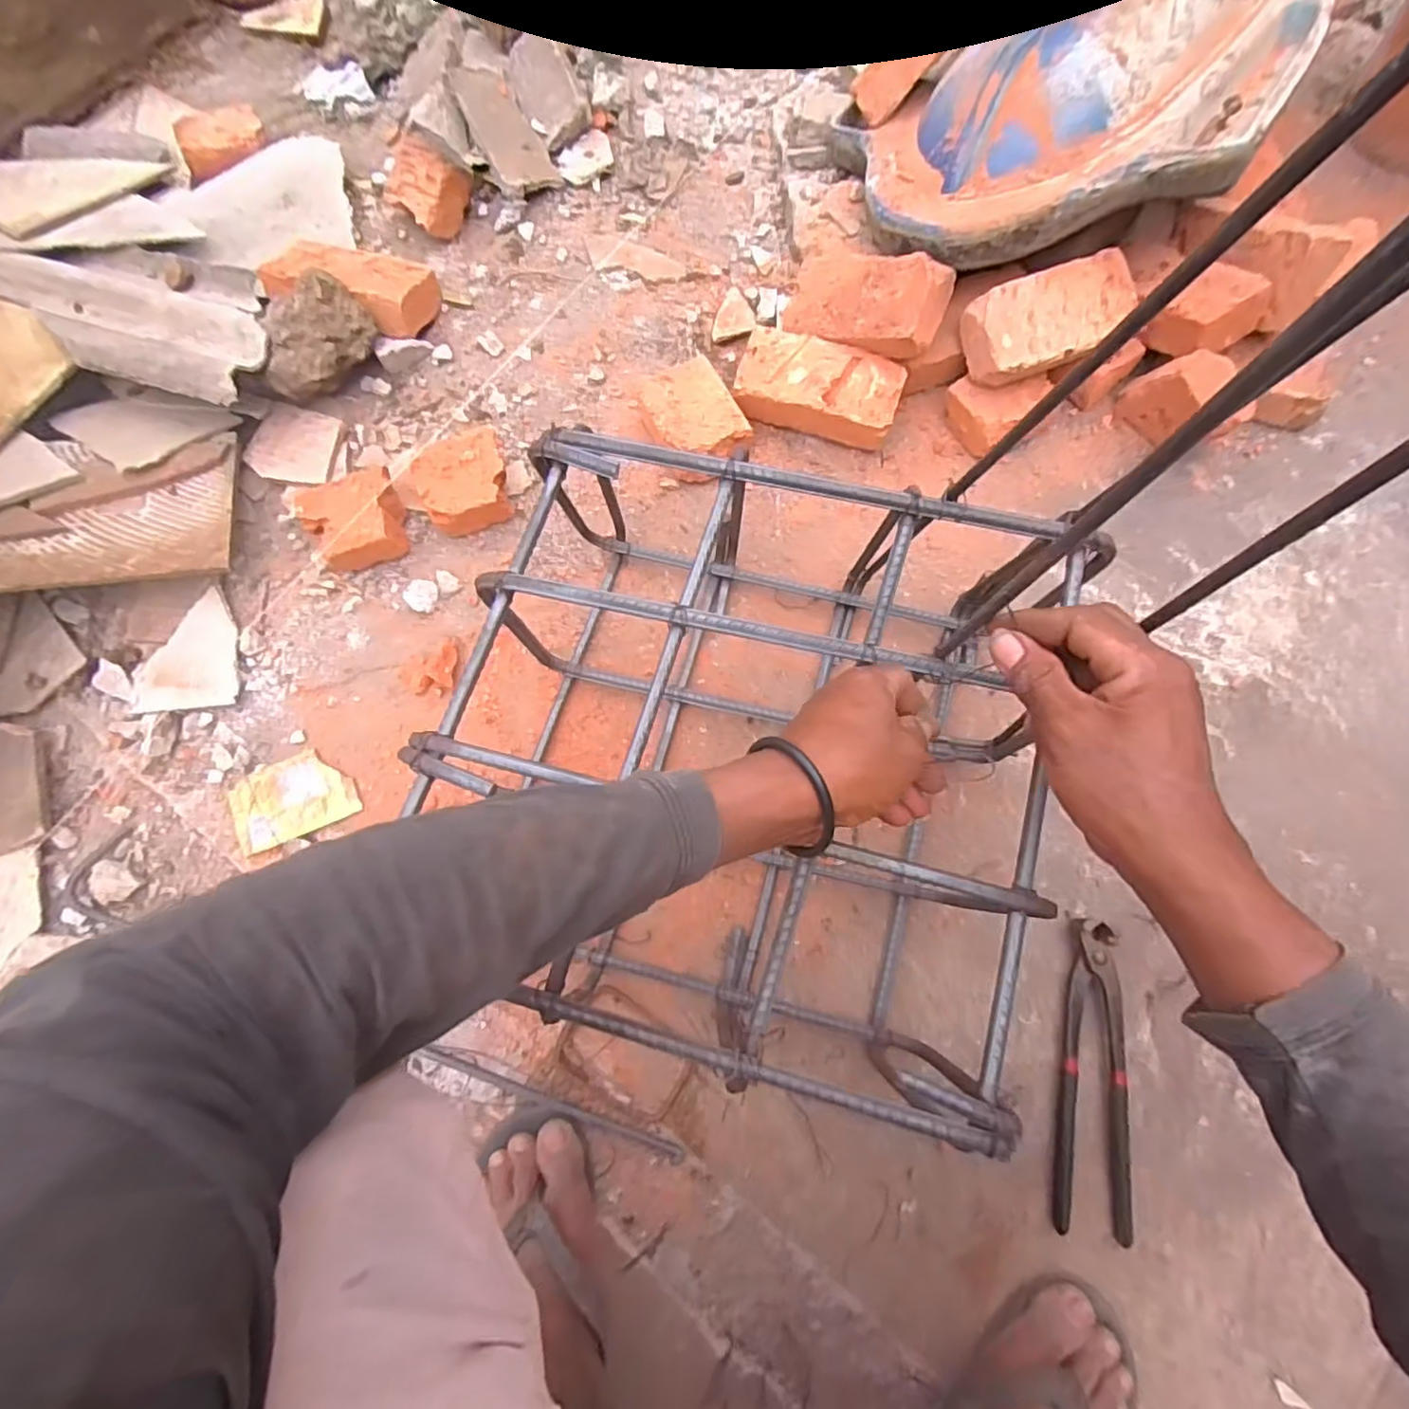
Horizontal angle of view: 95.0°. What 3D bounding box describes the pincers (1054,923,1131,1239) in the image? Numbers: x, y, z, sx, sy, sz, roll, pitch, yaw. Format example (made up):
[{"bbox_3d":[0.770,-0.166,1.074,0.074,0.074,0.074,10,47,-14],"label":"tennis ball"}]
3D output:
[{"bbox_3d":[0.309,0.288,0.505,0.051,0.014,0.221,11,77,4],"label":"pincers"}]

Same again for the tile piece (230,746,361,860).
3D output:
[{"bbox_3d":[-0.367,0.084,0.575,0.102,0.008,0.072,-27,78,-5],"label":"tile piece"}]

